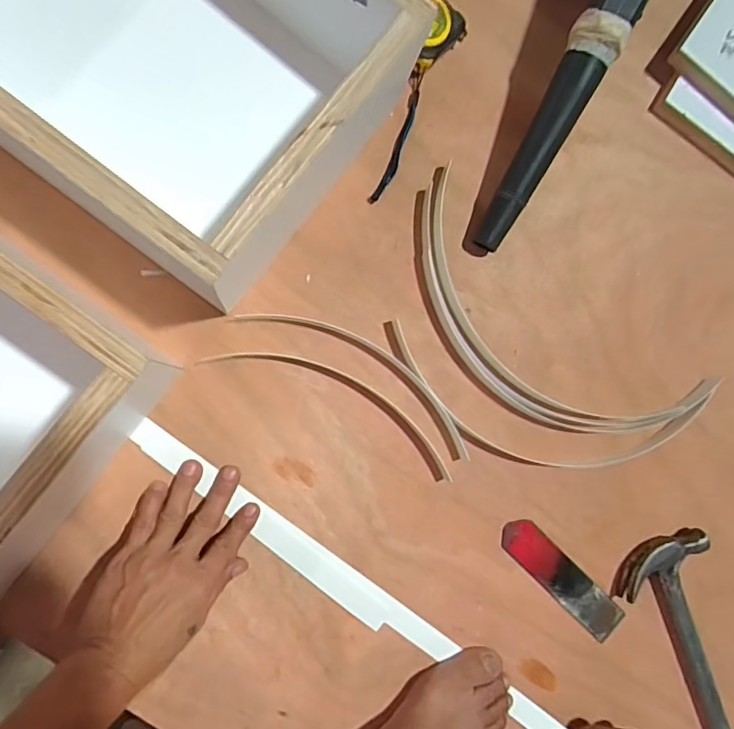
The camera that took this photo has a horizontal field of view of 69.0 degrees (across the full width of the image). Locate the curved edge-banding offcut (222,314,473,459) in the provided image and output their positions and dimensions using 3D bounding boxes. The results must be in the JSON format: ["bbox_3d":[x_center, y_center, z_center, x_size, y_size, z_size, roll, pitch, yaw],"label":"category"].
[{"bbox_3d":[-0.003,0.004,0.509,0.259,0.012,0.048,32,83,-5],"label":"curved edge-banding offcut"}]

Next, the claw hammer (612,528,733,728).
[{"bbox_3d":[0.330,0.323,0.537,0.101,0.035,0.295,-14,89,-8],"label":"claw hammer"}]

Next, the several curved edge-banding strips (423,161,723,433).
[{"bbox_3d":[0.168,-0.034,0.531,0.358,0.025,0.147,41,83,-4],"label":"several curved edge-banding strips"}]

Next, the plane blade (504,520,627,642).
[{"bbox_3d":[0.194,0.212,0.528,0.150,0.006,0.039,45,82,-4],"label":"plane blade"}]

